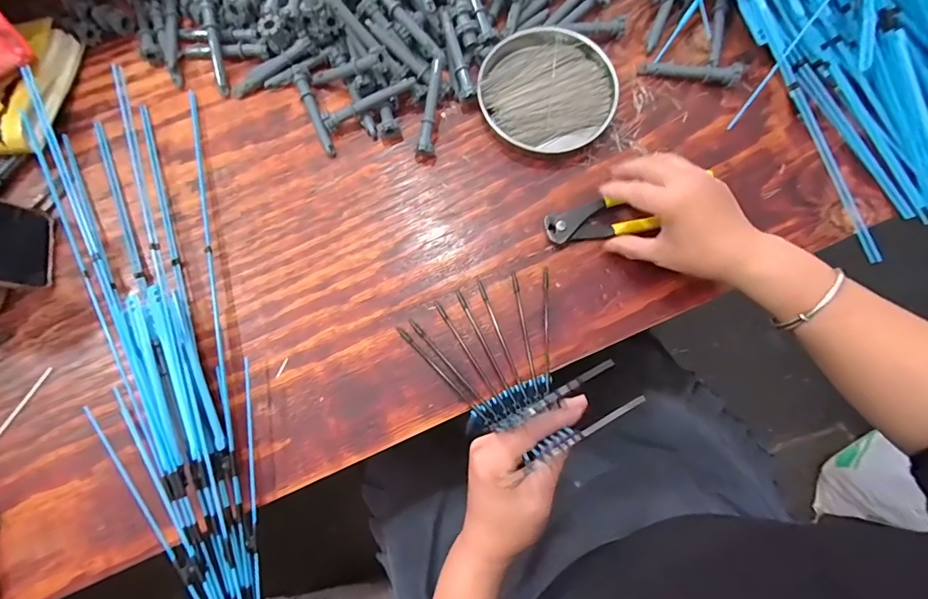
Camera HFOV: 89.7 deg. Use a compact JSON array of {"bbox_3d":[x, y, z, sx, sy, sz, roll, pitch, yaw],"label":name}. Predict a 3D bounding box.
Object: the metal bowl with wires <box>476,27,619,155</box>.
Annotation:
[{"bbox_3d":[0.081,-0.209,0.464,0.130,0.028,0.118,-6,77,-1],"label":"metal bowl with wires"}]

